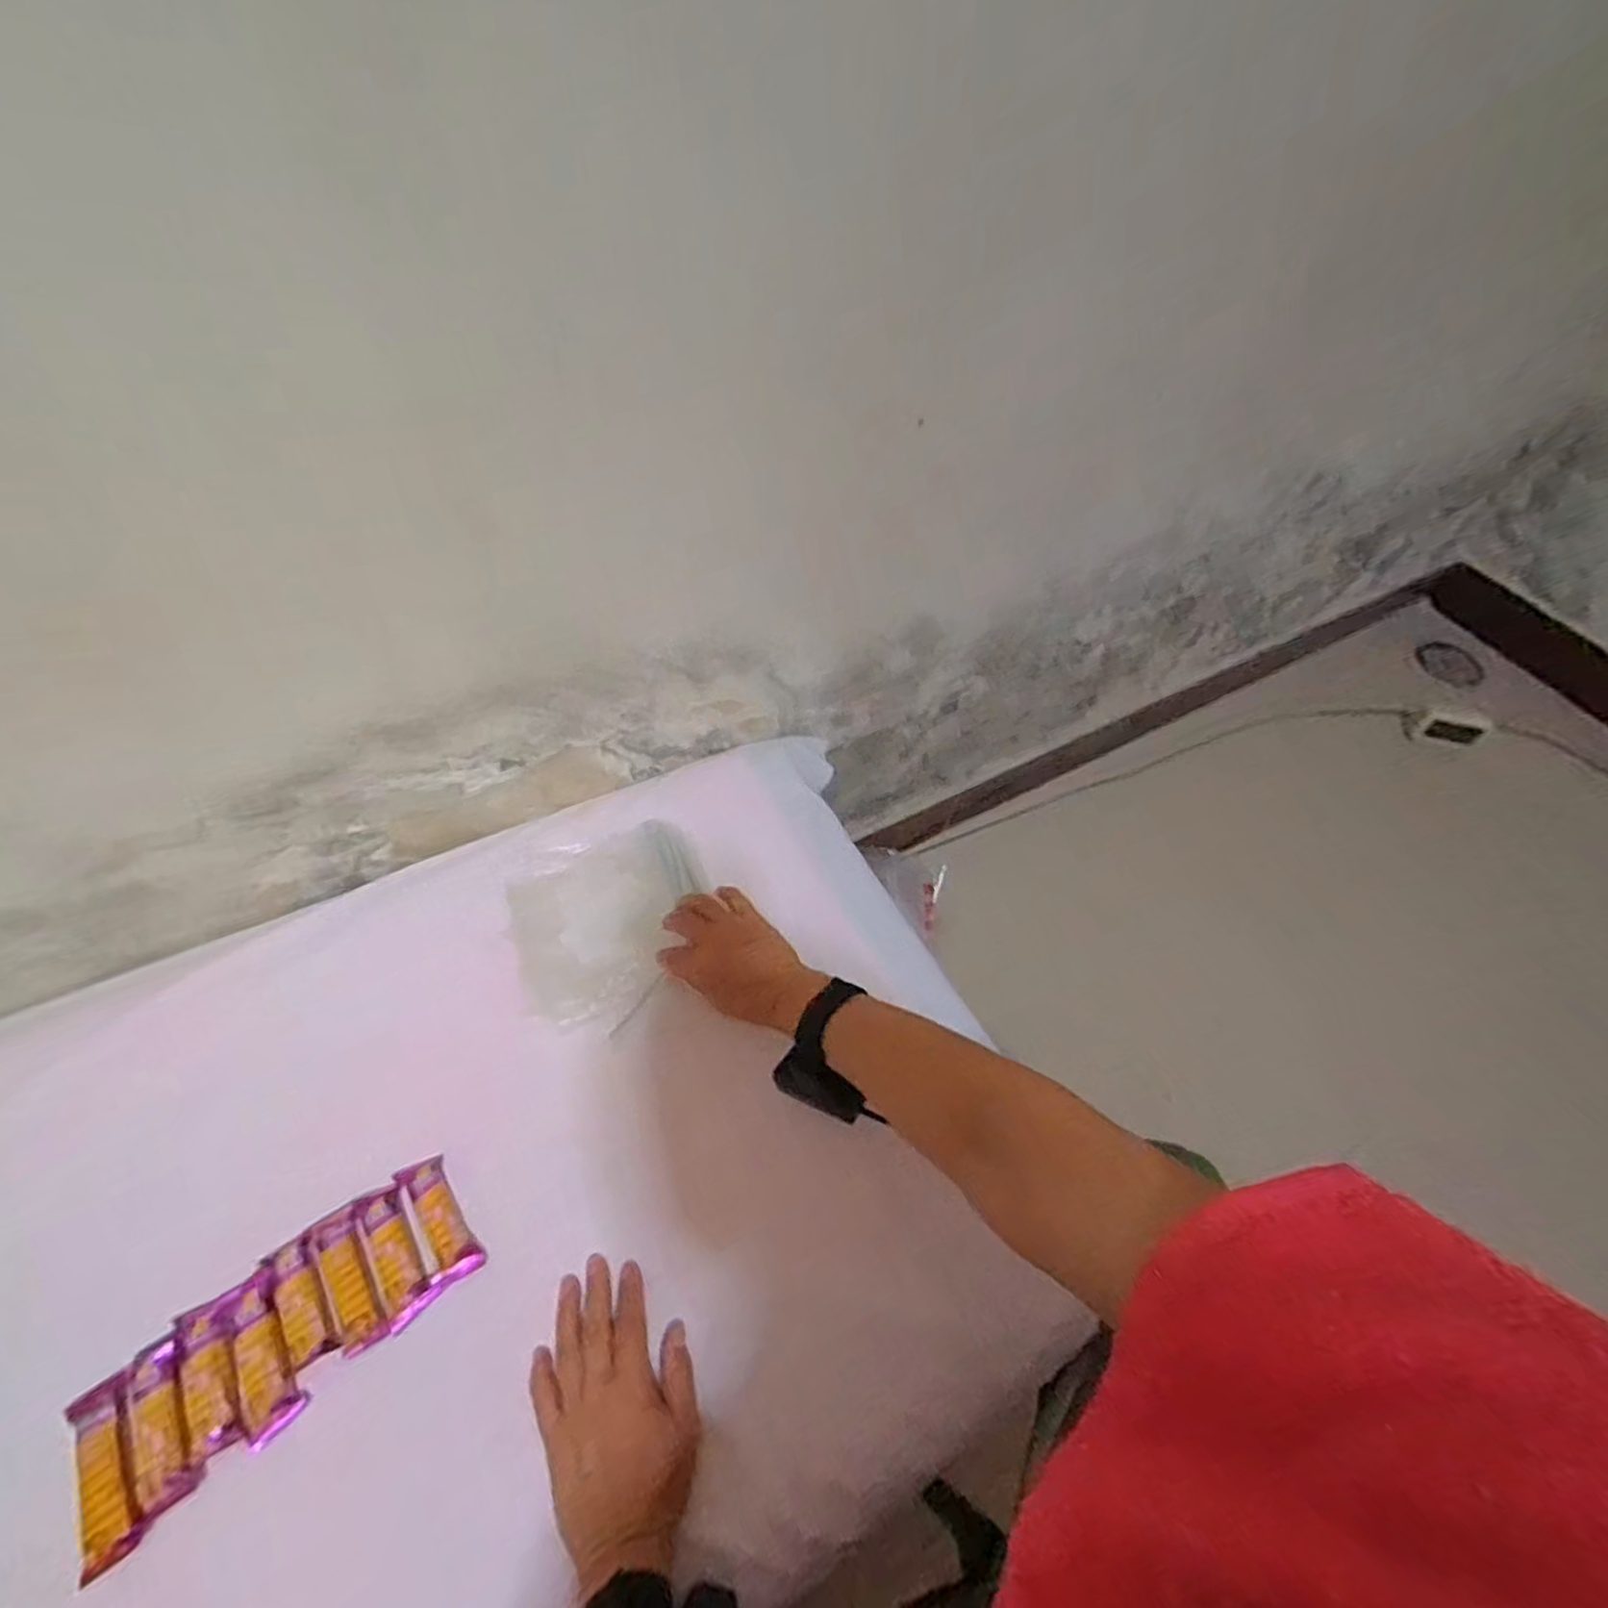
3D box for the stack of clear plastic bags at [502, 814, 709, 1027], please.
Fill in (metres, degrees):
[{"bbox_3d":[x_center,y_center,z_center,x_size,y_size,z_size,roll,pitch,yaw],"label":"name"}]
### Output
[{"bbox_3d":[-0.173,0.098,0.640,0.171,0.013,0.167,-16,59,-15],"label":"stack of clear plastic bags"}]

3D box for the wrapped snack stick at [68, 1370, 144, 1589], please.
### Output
[{"bbox_3d":[-0.413,0.393,0.414,0.027,0.009,0.091,-25,62,-20],"label":"wrapped snack stick"}]

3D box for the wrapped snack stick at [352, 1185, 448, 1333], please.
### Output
[{"bbox_3d":[-0.282,0.312,0.492,0.035,0.015,0.086,-29,63,-22],"label":"wrapped snack stick"}]

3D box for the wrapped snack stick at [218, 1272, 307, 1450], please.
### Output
[{"bbox_3d":[-0.348,0.353,0.450,0.031,0.007,0.091,-29,63,-22],"label":"wrapped snack stick"}]

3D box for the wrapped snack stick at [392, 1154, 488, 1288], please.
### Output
[{"bbox_3d":[-0.262,0.300,0.509,0.031,0.022,0.087,-29,63,-22],"label":"wrapped snack stick"}]

